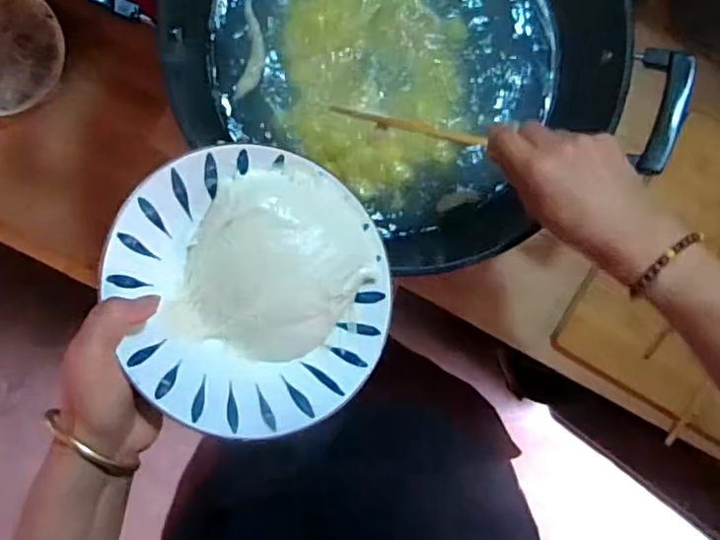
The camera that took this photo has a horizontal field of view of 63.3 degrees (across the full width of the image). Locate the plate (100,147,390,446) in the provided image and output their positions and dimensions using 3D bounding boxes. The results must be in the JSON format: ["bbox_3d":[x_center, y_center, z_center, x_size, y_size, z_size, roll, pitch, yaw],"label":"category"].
[{"bbox_3d":[-0.073,0.013,0.410,0.192,0.059,0.192,3,82,-24],"label":"plate"}]

